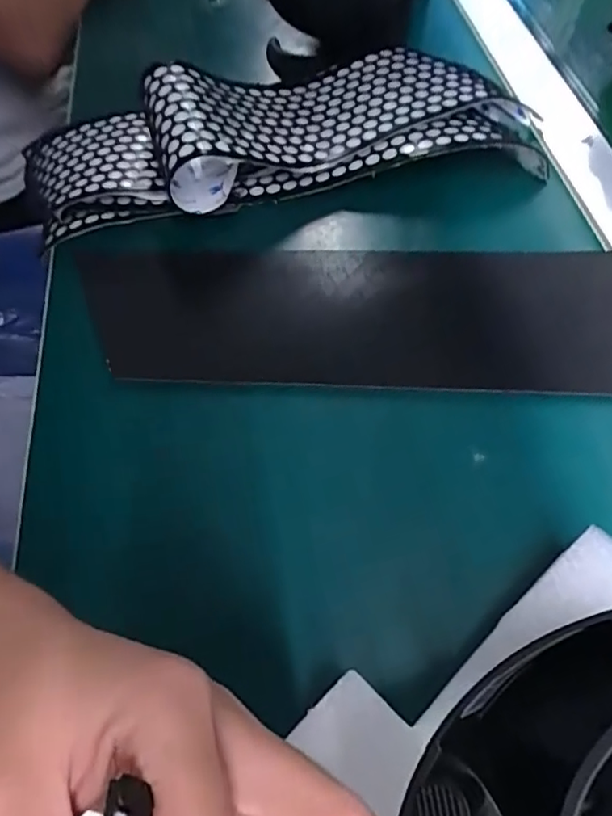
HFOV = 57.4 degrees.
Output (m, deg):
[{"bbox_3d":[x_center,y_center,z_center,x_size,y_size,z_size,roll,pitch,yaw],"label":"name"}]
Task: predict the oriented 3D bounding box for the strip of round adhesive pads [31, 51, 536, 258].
[{"bbox_3d":[-0.023,-0.193,0.383,0.348,0.057,0.112,-11,59,1],"label":"strip of round adhesive pads"}]

